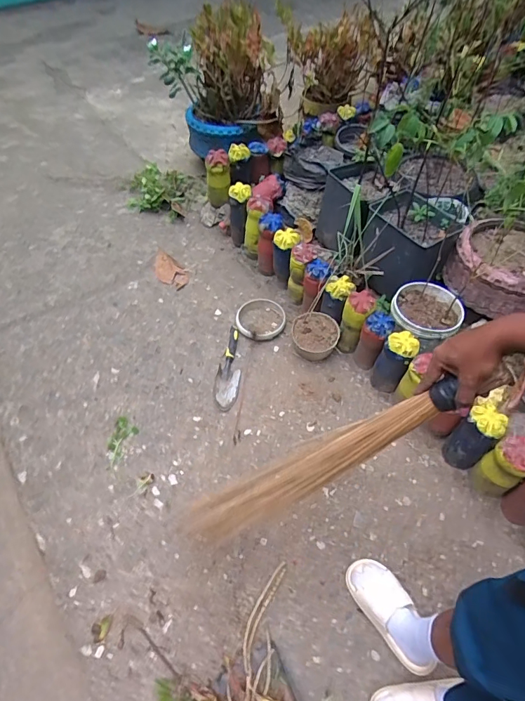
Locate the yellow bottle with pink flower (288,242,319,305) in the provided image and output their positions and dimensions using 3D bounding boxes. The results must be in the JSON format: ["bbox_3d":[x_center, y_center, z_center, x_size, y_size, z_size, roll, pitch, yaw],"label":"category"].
[{"bbox_3d":[0.127,-0.261,1.397,0.076,0.214,0.097,-32,60,-21],"label":"yellow bottle with pink flower"}]

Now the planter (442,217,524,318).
[{"bbox_3d":[0.745,-0.257,1.267,0.312,0.156,0.301,0,57,1],"label":"planter"}]

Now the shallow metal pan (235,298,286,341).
[{"bbox_3d":[-0.006,-0.107,1.404,0.152,0.033,0.173,31,60,21],"label":"shallow metal pan"}]

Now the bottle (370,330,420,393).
[{"bbox_3d":[0.374,0.040,1.193,0.089,0.222,0.090,25,58,17],"label":"bottle"}]

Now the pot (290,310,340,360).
[{"bbox_3d":[0.164,-0.033,1.320,0.142,0.111,0.131,0,54,0],"label":"pot"}]

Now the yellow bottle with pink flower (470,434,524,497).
[{"bbox_3d":[0.595,0.289,1.028,0.093,0.204,0.091,0,54,0],"label":"yellow bottle with pink flower"}]

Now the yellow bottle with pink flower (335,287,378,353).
[{"bbox_3d":[0.284,-0.085,1.269,0.086,0.216,0.091,20,57,14],"label":"yellow bottle with pink flower"}]

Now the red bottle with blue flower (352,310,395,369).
[{"bbox_3d":[0.328,-0.020,1.238,0.080,0.215,0.079,0,57,1],"label":"red bottle with blue flower"}]

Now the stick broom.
[{"bbox_3d":[0.039,0.219,0.696,0.041,0.630,0.070,17,45,-41],"label":"stick broom"}]

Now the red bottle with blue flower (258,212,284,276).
[{"bbox_3d":[0.025,-0.366,1.469,0.086,0.222,0.114,4,54,3],"label":"red bottle with blue flower"}]

